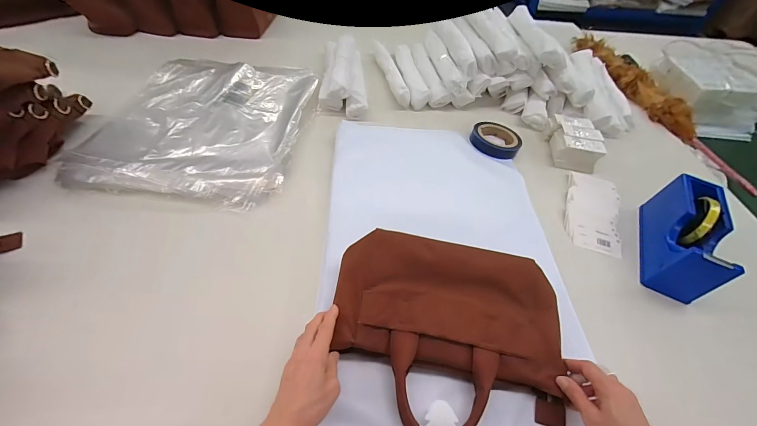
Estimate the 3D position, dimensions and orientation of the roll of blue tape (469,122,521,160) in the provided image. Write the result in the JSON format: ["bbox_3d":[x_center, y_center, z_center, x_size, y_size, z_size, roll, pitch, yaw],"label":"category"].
[{"bbox_3d":[0.268,-0.167,0.729,0.109,0.028,0.089,25,54,14],"label":"roll of blue tape"}]

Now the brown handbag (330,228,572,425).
[{"bbox_3d":[0.093,0.154,0.415,0.297,0.034,0.235,9,69,-2],"label":"brown handbag"}]

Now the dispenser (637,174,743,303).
[{"bbox_3d":[0.534,0.037,0.554,0.074,0.103,0.209,24,53,13],"label":"dispenser"}]

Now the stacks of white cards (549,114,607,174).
[{"bbox_3d":[0.451,-0.164,0.738,0.105,0.056,0.133,16,52,7],"label":"stacks of white cards"}]

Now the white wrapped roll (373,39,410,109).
[{"bbox_3d":[0.032,-0.392,0.875,0.046,0.046,0.296,-7,53,-11],"label":"white wrapped roll"}]

